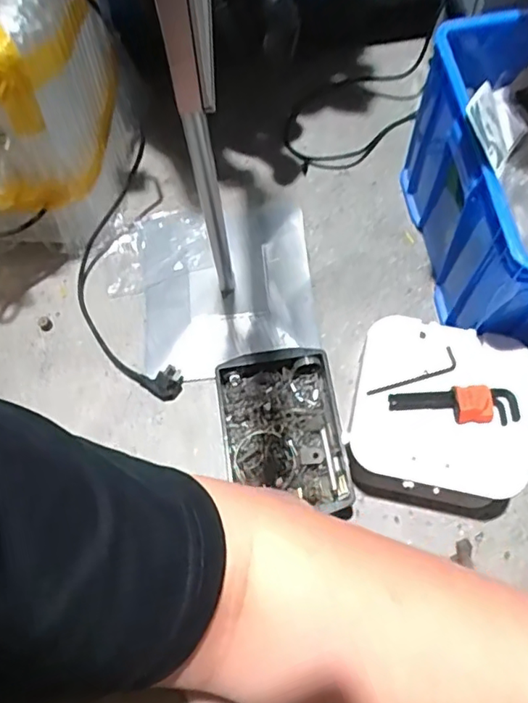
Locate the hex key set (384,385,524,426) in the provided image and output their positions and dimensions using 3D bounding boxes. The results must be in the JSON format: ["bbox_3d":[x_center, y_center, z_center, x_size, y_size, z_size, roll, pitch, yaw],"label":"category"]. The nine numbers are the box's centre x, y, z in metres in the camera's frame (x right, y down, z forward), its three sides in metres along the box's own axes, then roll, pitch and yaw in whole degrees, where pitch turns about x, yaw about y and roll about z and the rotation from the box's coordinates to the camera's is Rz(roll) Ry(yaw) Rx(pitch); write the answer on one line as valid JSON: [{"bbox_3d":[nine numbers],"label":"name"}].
[{"bbox_3d":[0.266,0.075,0.784,0.177,0.027,0.049,-1,68,3],"label":"hex key set"}]

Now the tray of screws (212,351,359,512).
[{"bbox_3d":[0.026,0.112,0.864,0.173,0.053,0.221,-9,68,-1],"label":"tray of screws"}]

